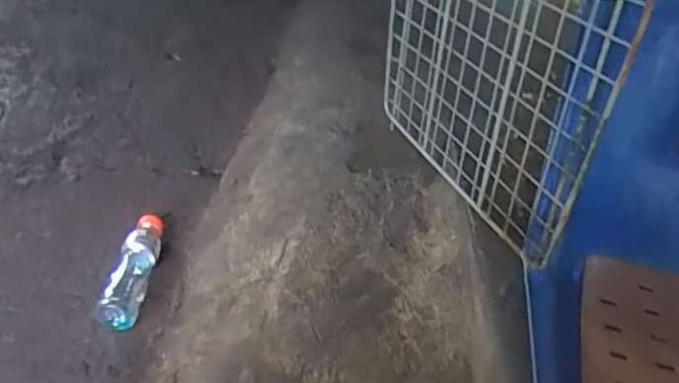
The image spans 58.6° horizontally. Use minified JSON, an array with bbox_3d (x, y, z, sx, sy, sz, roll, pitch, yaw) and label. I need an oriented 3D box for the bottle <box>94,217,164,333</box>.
[{"bbox_3d":[-0.326,0.118,0.958,0.055,0.050,0.205,5,53,6],"label":"bottle"}]

